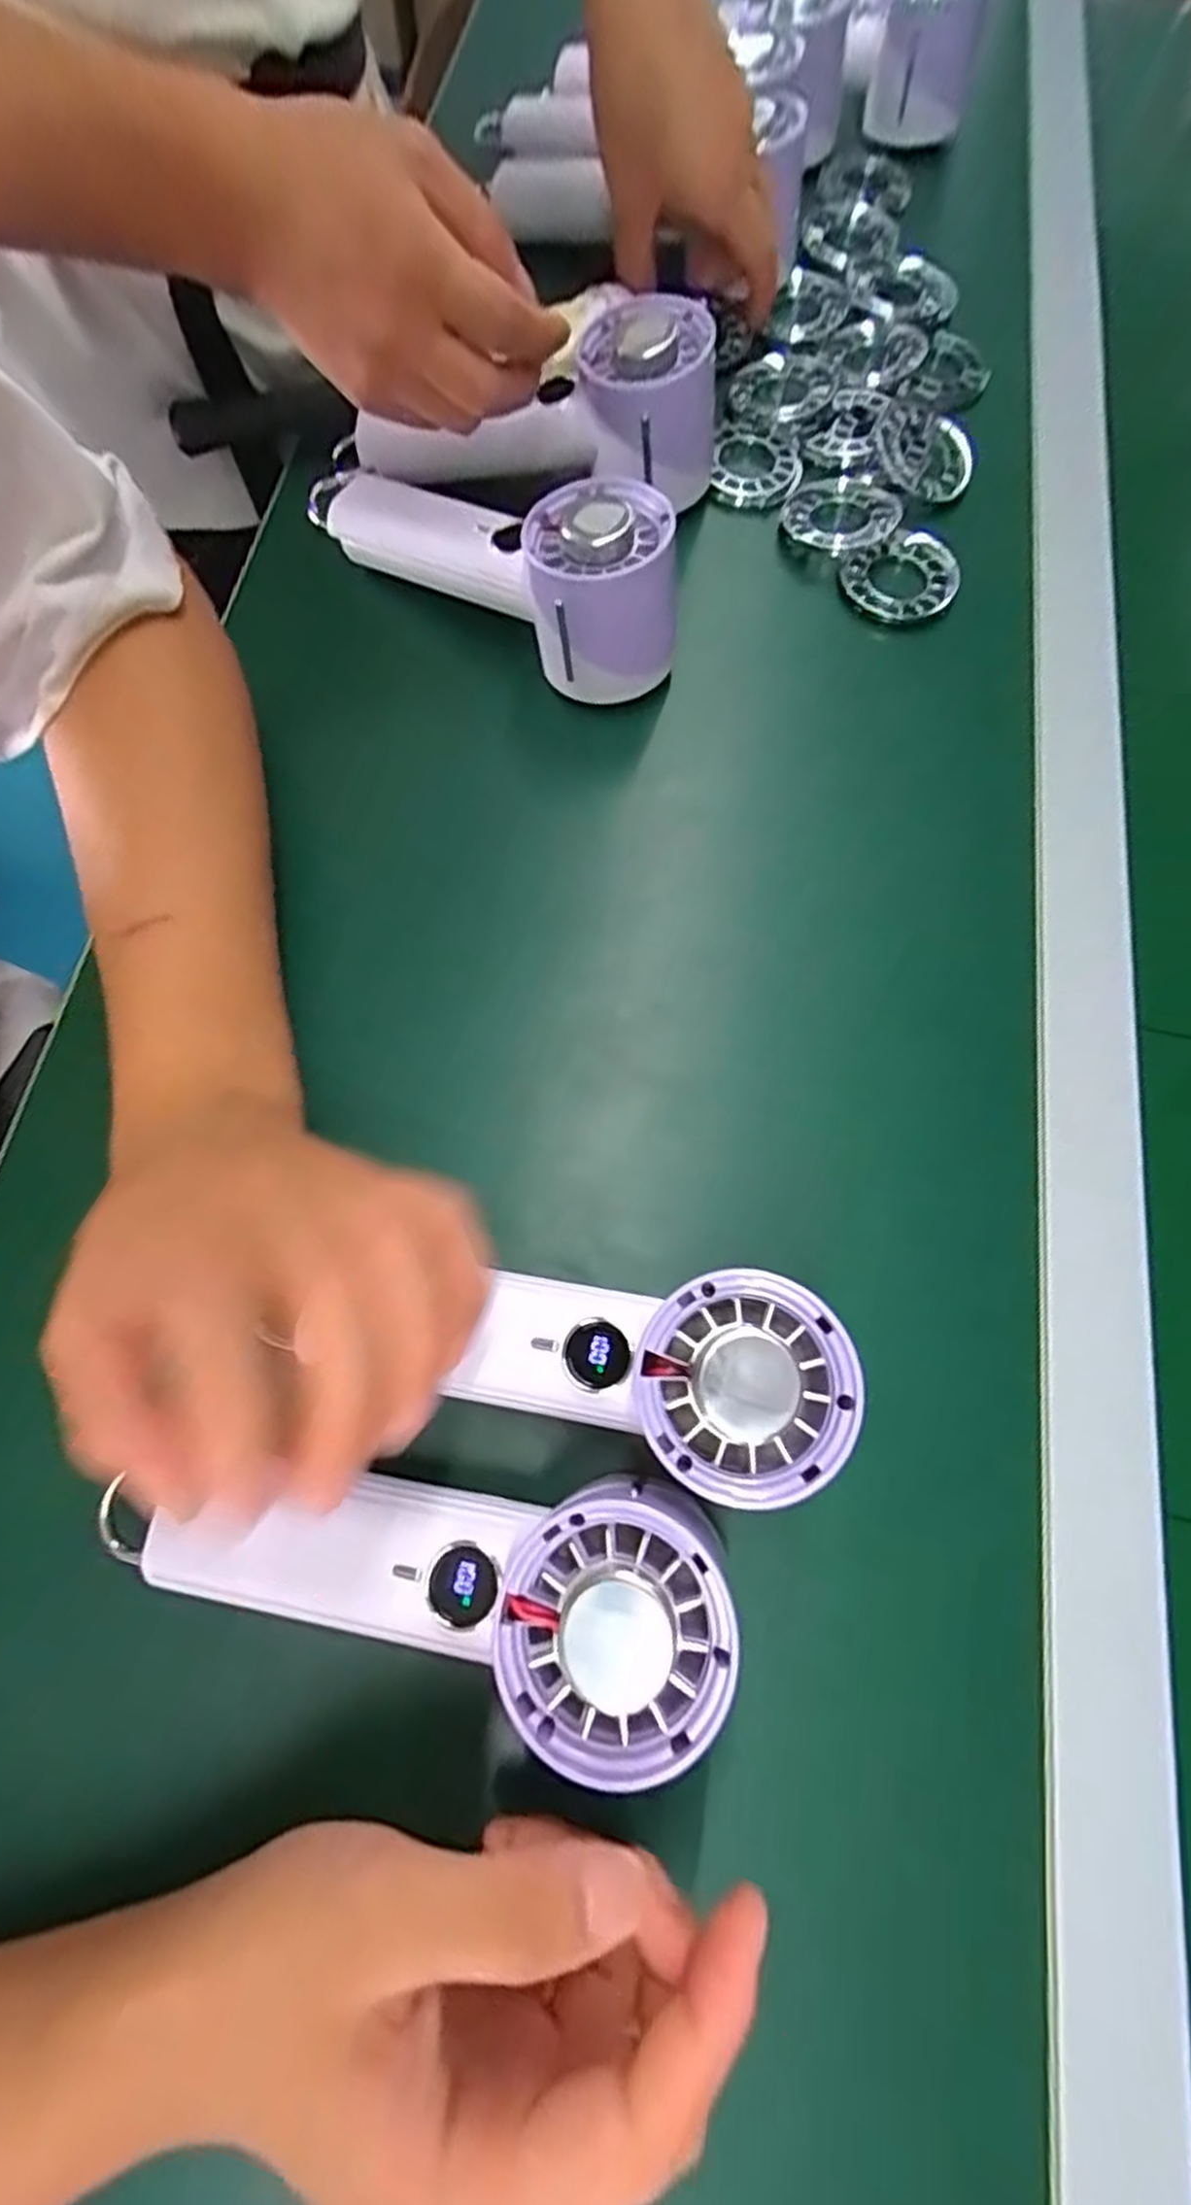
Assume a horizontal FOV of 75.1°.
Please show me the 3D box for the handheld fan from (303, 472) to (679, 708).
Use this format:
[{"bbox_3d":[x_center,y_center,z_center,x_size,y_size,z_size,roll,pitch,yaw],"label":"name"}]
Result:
[{"bbox_3d":[-0.054,-0.258,0.354,0.196,0.058,0.069,33,73,9],"label":"handheld fan"}]

